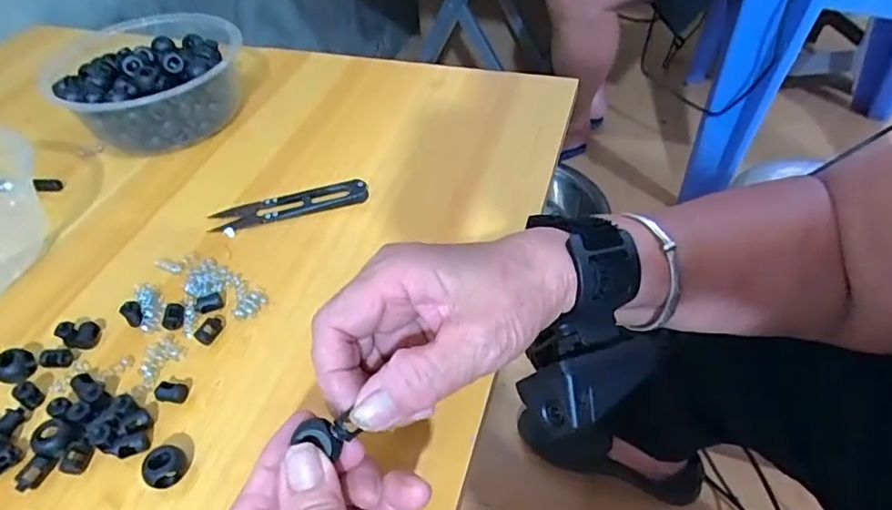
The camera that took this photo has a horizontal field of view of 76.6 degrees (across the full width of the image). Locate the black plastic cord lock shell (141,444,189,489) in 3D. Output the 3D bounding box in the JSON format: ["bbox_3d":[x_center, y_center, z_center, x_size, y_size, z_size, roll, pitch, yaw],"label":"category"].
[{"bbox_3d":[-0.122,0.092,0.245,0.015,0.013,0.017,31,54,30],"label":"black plastic cord lock shell"}]

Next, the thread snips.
[{"bbox_3d":[-0.100,-0.032,0.363,0.098,0.009,0.020,-11,45,-7],"label":"thread snips"}]

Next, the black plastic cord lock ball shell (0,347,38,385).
[{"bbox_3d":[-0.216,0.056,0.283,0.015,0.011,0.017,26,52,27],"label":"black plastic cord lock ball shell"}]

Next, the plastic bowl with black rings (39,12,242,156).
[{"bbox_3d":[-0.218,-0.124,0.419,0.131,0.065,0.112,-12,45,-8],"label":"plastic bowl with black rings"}]

